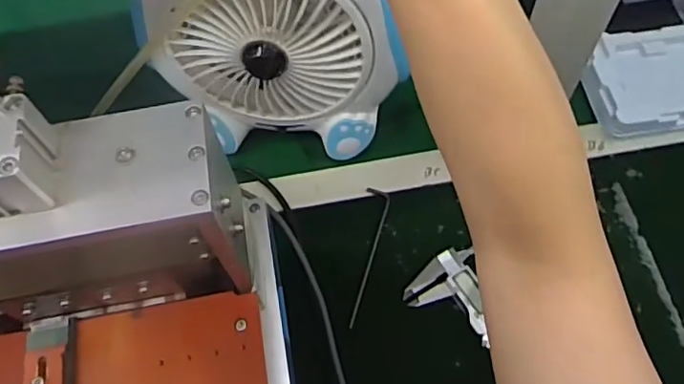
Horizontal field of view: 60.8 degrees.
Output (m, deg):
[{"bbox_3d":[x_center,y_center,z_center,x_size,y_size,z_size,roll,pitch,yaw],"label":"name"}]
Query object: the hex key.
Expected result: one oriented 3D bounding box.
[{"bbox_3d":[0.025,0.063,0.578,0.024,0.012,0.146,9,63,8],"label":"hex key"}]

